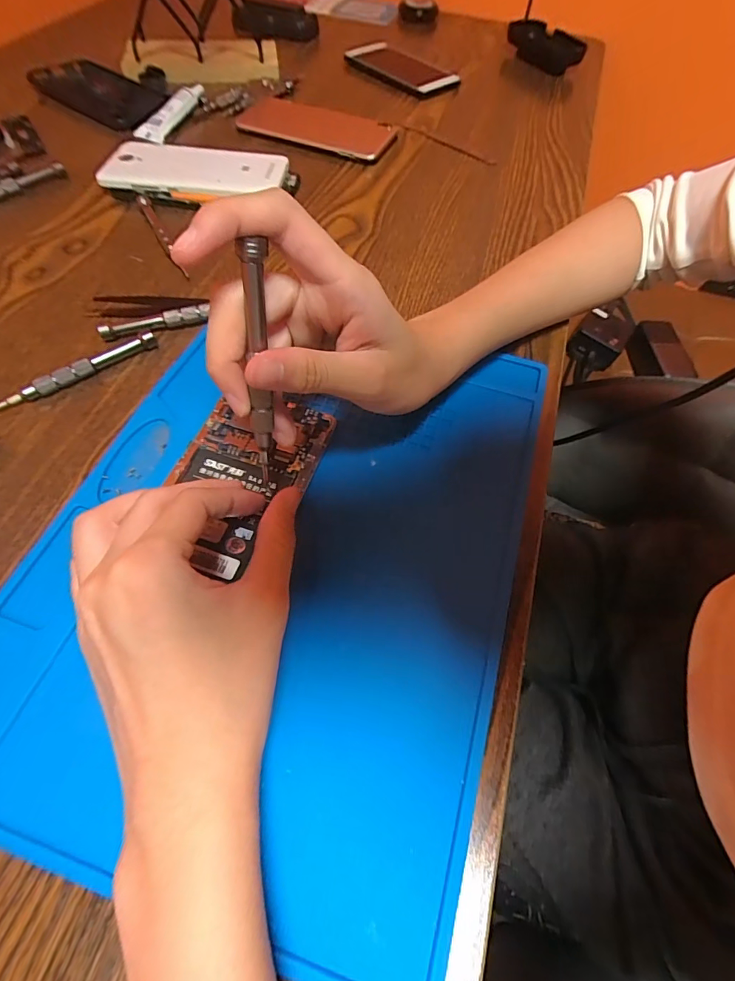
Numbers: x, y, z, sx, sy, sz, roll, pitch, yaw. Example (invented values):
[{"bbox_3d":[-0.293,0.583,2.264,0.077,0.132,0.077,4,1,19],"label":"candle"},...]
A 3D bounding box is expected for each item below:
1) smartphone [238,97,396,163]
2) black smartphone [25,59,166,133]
[{"bbox_3d":[-0.053,-0.364,0.453,0.148,0.014,0.065,20,61,8],"label":"smartphone"},{"bbox_3d":[-0.282,-0.420,0.473,0.163,0.009,0.079,38,65,17],"label":"black smartphone"}]

